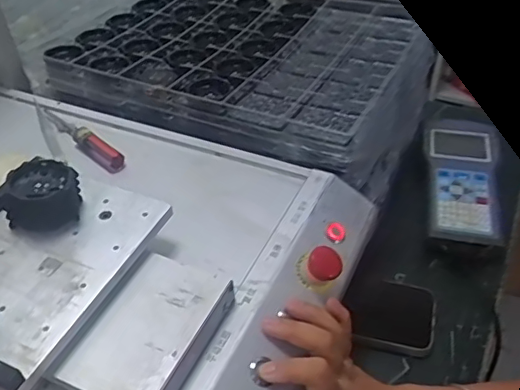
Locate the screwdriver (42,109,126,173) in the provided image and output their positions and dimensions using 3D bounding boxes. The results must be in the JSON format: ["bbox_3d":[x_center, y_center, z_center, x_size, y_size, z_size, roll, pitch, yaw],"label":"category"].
[{"bbox_3d":[-0.195,-0.066,0.595,0.148,0.016,0.022,33,52,31],"label":"screwdriver"}]

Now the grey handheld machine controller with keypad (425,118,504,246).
[{"bbox_3d":[0.255,-0.026,0.696,0.084,0.028,0.208,6,43,8],"label":"grey handheld machine controller with keypad"}]

